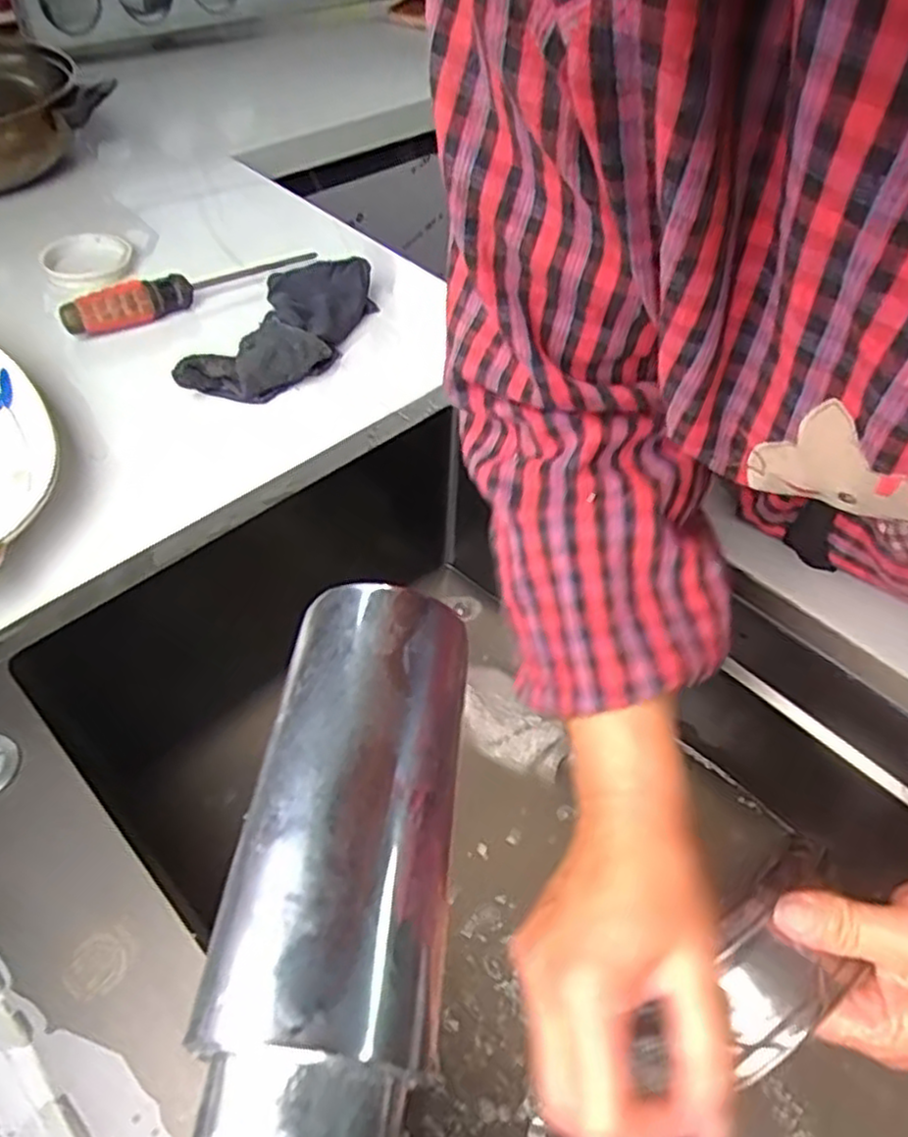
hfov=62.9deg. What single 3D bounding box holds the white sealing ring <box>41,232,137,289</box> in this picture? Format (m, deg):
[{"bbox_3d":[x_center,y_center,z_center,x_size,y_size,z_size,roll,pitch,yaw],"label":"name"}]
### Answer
[{"bbox_3d":[-0.335,-0.283,0.686,0.078,0.023,0.074,2,49,-2],"label":"white sealing ring"}]

